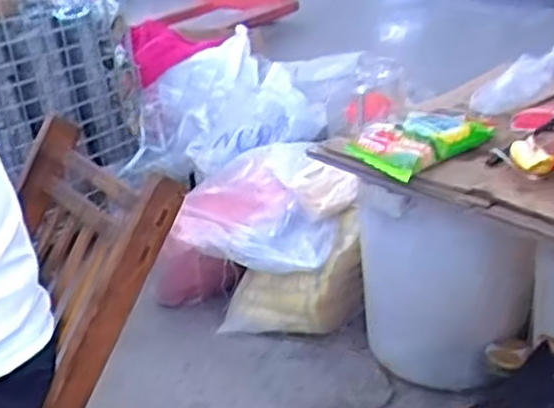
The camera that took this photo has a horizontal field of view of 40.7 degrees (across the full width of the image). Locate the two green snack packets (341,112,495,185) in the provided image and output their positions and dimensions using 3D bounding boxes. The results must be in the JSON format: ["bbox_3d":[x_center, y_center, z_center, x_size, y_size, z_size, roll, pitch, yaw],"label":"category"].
[{"bbox_3d":[0.247,-0.114,1.283,0.249,0.055,0.144,-22,30,-33],"label":"two green snack packets"}]

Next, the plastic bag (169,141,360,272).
[{"bbox_3d":[-0.030,-0.006,1.651,0.414,0.176,0.273,9,28,26],"label":"plastic bag"}]

